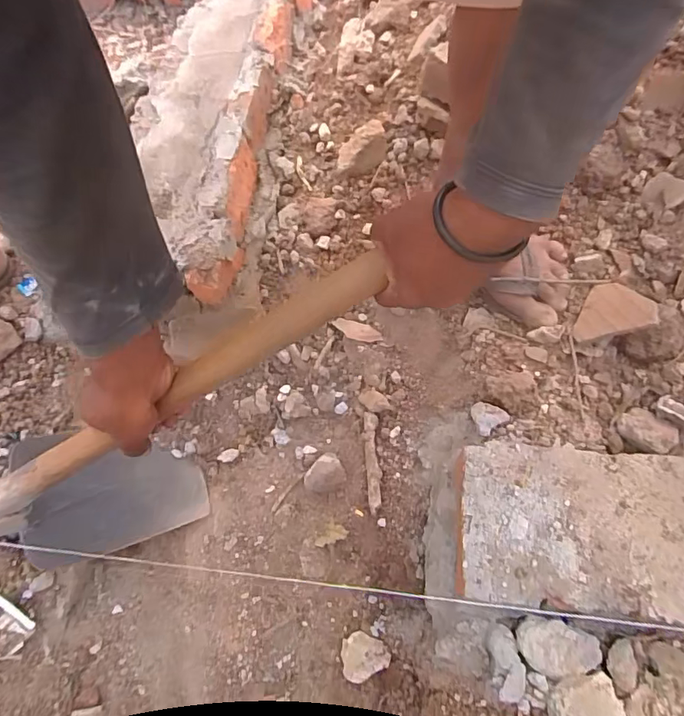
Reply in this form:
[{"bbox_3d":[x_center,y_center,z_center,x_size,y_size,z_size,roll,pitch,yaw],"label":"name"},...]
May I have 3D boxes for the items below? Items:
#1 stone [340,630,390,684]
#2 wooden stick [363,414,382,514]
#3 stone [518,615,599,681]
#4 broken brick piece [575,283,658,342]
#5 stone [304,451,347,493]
[{"bbox_3d":[0.025,0.362,0.595,0.057,0.009,0.050,-23,48,-11],"label":"stone"},{"bbox_3d":[0.044,0.146,0.688,0.020,0.022,0.136,-4,62,2],"label":"wooden stick"},{"bbox_3d":[0.210,0.281,0.467,0.083,0.031,0.048,9,63,9],"label":"stone"},{"bbox_3d":[0.331,-0.061,0.591,0.088,0.008,0.079,-8,51,40],"label":"broken brick piece"},{"bbox_3d":[-0.024,0.170,0.701,0.043,0.026,0.058,40,71,22],"label":"stone"}]

